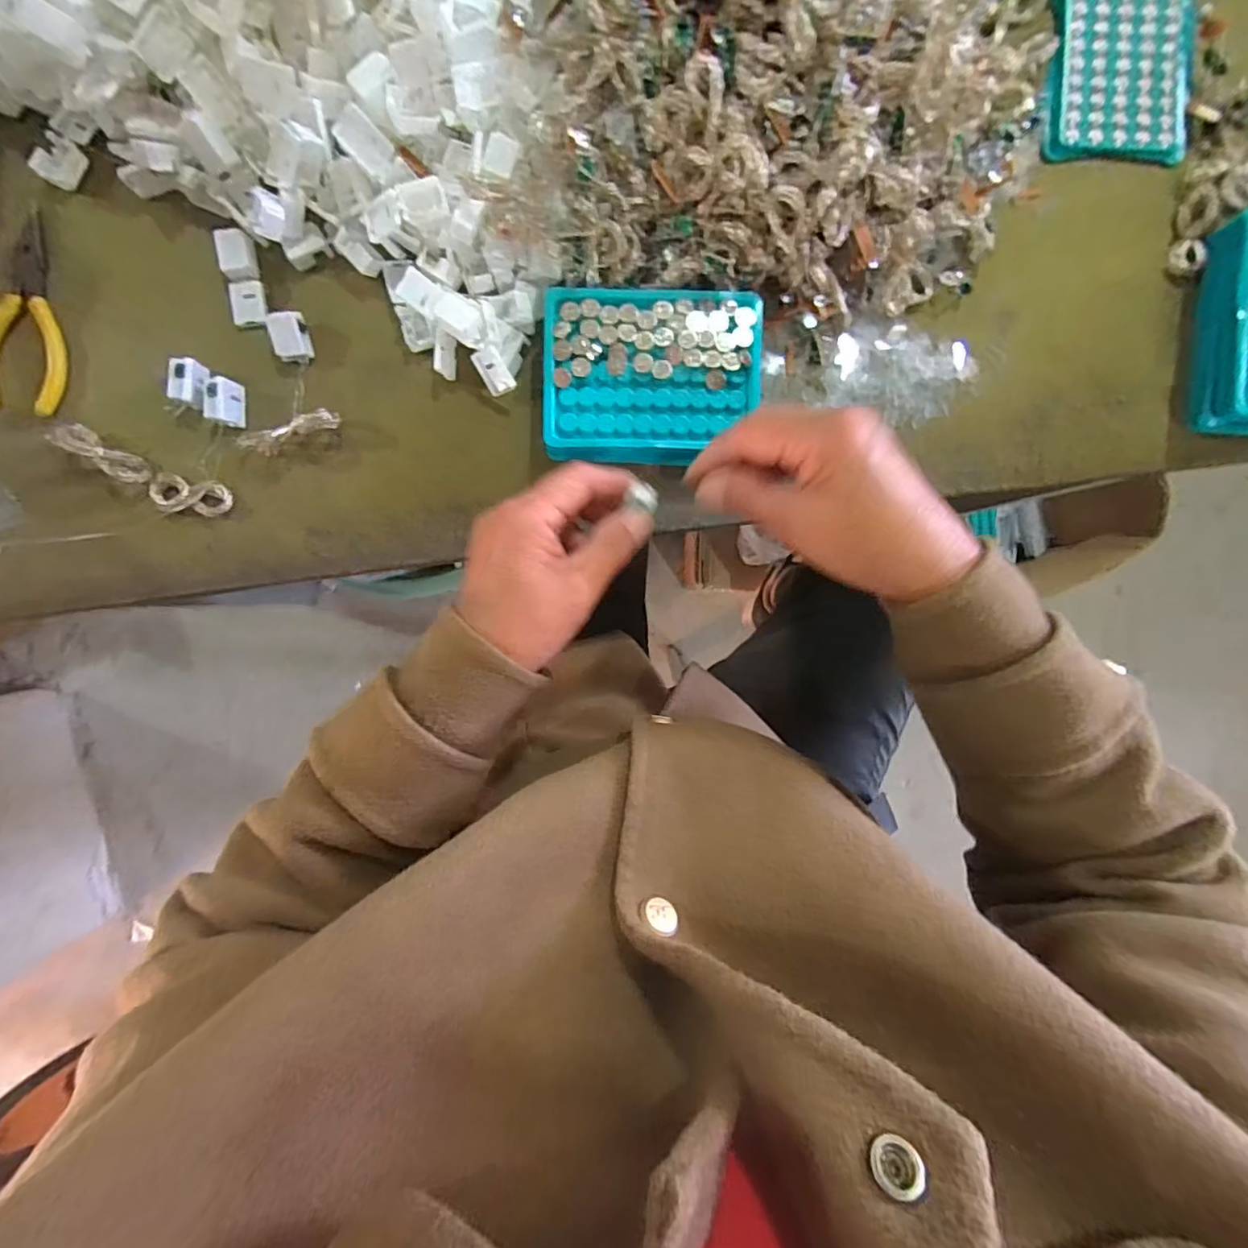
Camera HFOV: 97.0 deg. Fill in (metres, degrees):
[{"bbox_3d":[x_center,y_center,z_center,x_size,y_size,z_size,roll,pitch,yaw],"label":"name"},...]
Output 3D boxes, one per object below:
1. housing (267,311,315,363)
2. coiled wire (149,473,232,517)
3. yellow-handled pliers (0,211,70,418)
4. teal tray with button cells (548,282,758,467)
[{"bbox_3d":[-0.209,-0.180,0.347,0.019,0.019,0.025,-5,94,-2],"label":"housing"},{"bbox_3d":[-0.275,-0.081,0.345,0.047,0.011,0.023,10,93,-3],"label":"coiled wire"},{"bbox_3d":[-0.378,-0.193,0.346,0.044,0.011,0.120,4,93,-2],"label":"yellow-handled pliers"},{"bbox_3d":[0.017,-0.151,0.346,0.129,0.032,0.098,1,93,-2],"label":"teal tray with button cells"}]

